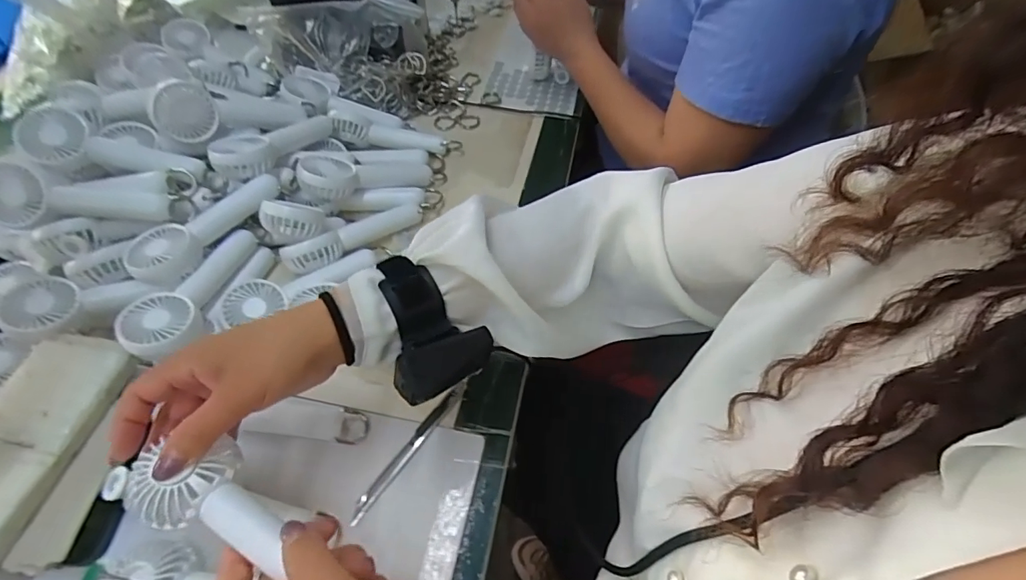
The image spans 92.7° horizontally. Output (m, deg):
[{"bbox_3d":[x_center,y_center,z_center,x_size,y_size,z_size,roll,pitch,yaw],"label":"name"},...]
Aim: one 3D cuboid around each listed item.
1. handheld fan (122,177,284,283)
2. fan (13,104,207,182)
[{"bbox_3d":[-0.291,-0.064,0.463,0.047,0.032,0.145,26,57,19],"label":"handheld fan"},{"bbox_3d":[-0.373,-0.130,0.461,0.145,0.029,0.044,12,50,-19],"label":"fan"}]

